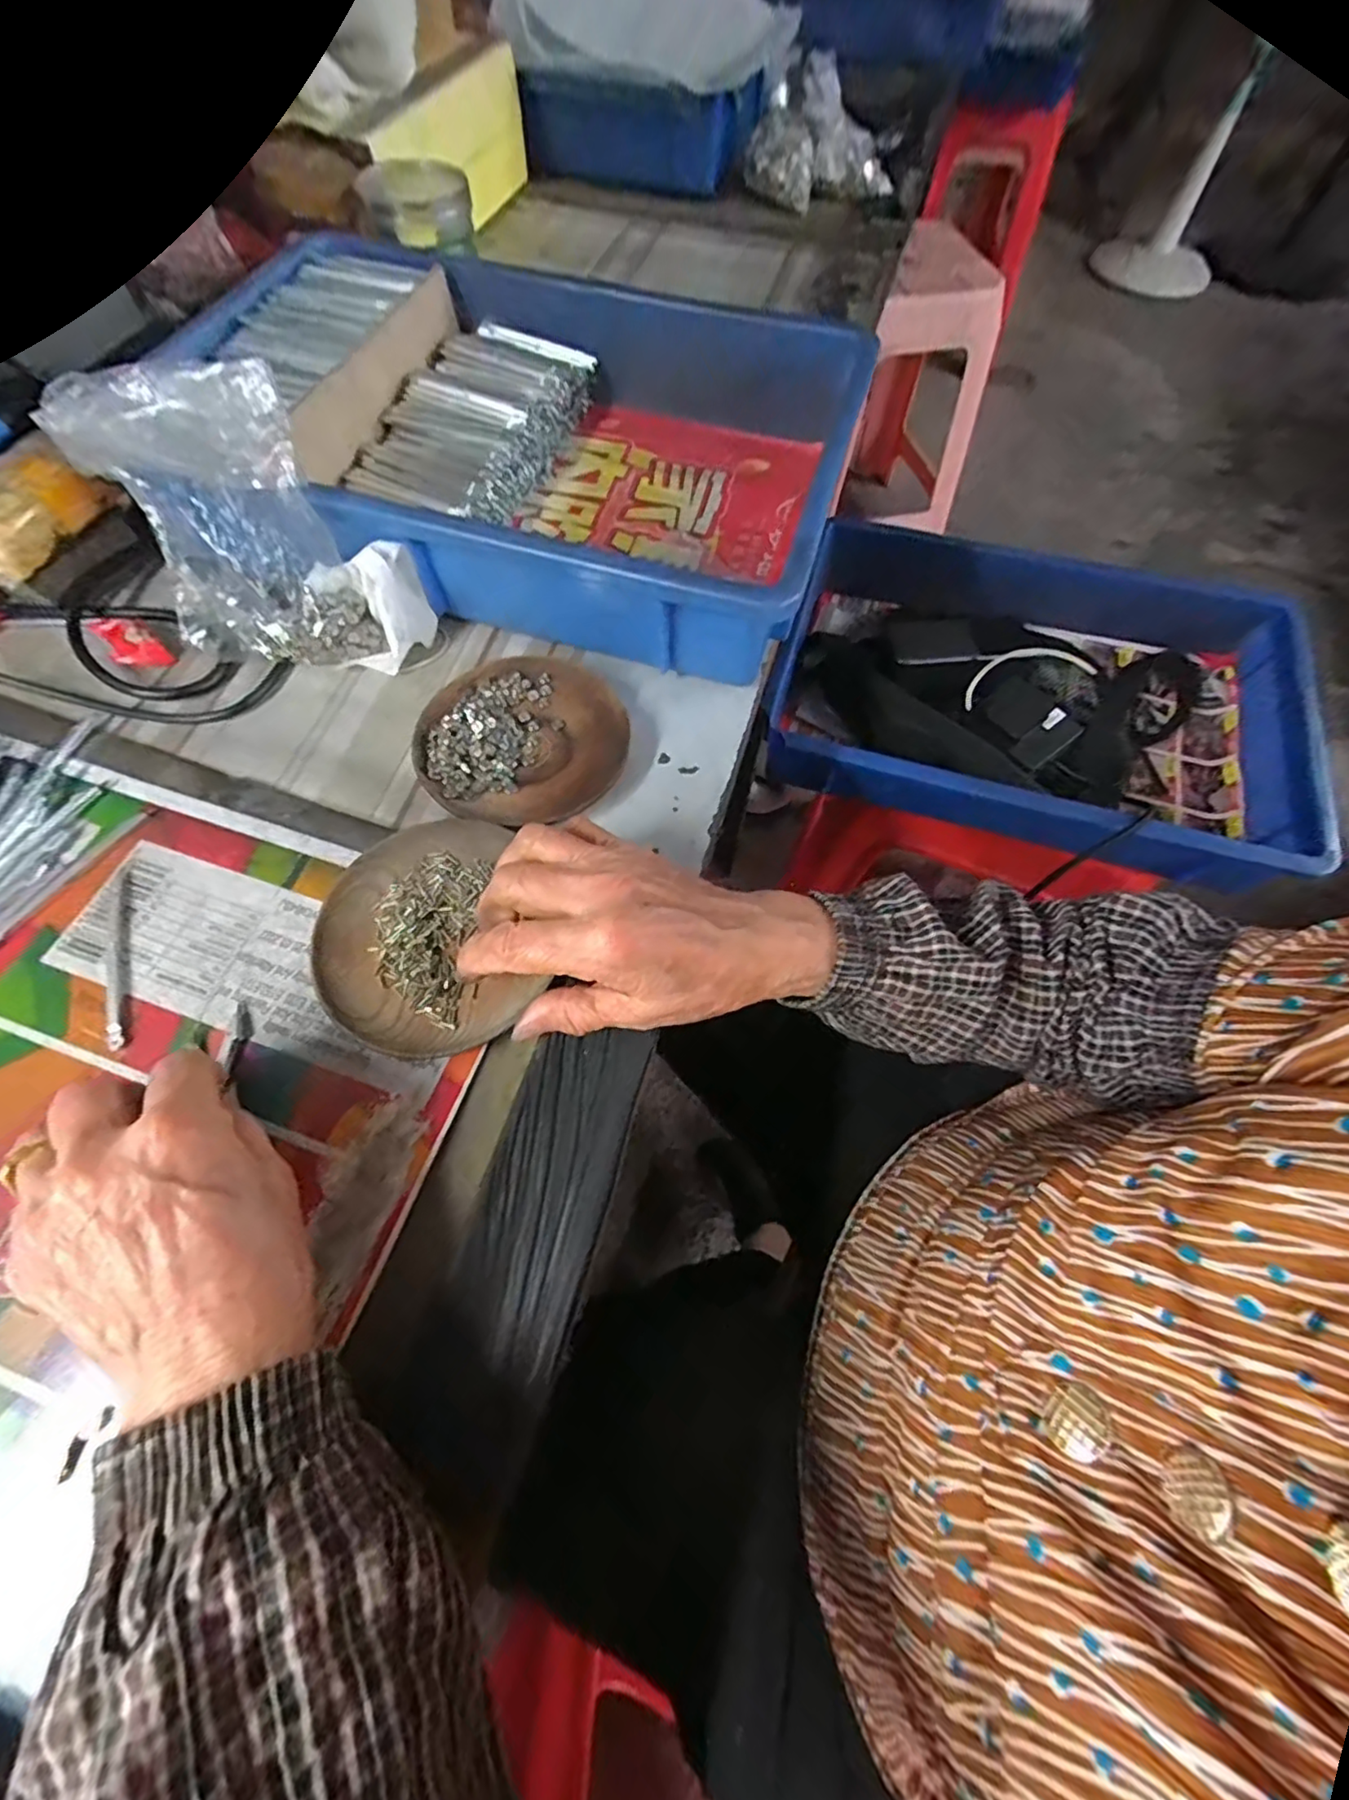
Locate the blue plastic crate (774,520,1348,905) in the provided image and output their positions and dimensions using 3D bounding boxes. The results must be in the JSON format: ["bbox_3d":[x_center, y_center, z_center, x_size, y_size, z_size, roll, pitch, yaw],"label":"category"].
[{"bbox_3d":[0.311,-0.181,0.556,0.414,0.089,0.286,17,65,7],"label":"blue plastic crate"}]

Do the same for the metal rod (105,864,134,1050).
[{"bbox_3d":[-0.265,0.024,0.299,0.009,0.004,0.096,-15,65,-9],"label":"metal rod"}]

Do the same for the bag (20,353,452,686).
[{"bbox_3d":[-0.223,-0.196,0.341,0.147,0.131,0.054,6,63,2],"label":"bag"}]

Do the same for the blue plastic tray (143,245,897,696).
[{"bbox_3d":[-0.103,-0.315,0.428,0.434,0.077,0.314,18,64,7],"label":"blue plastic tray"}]

